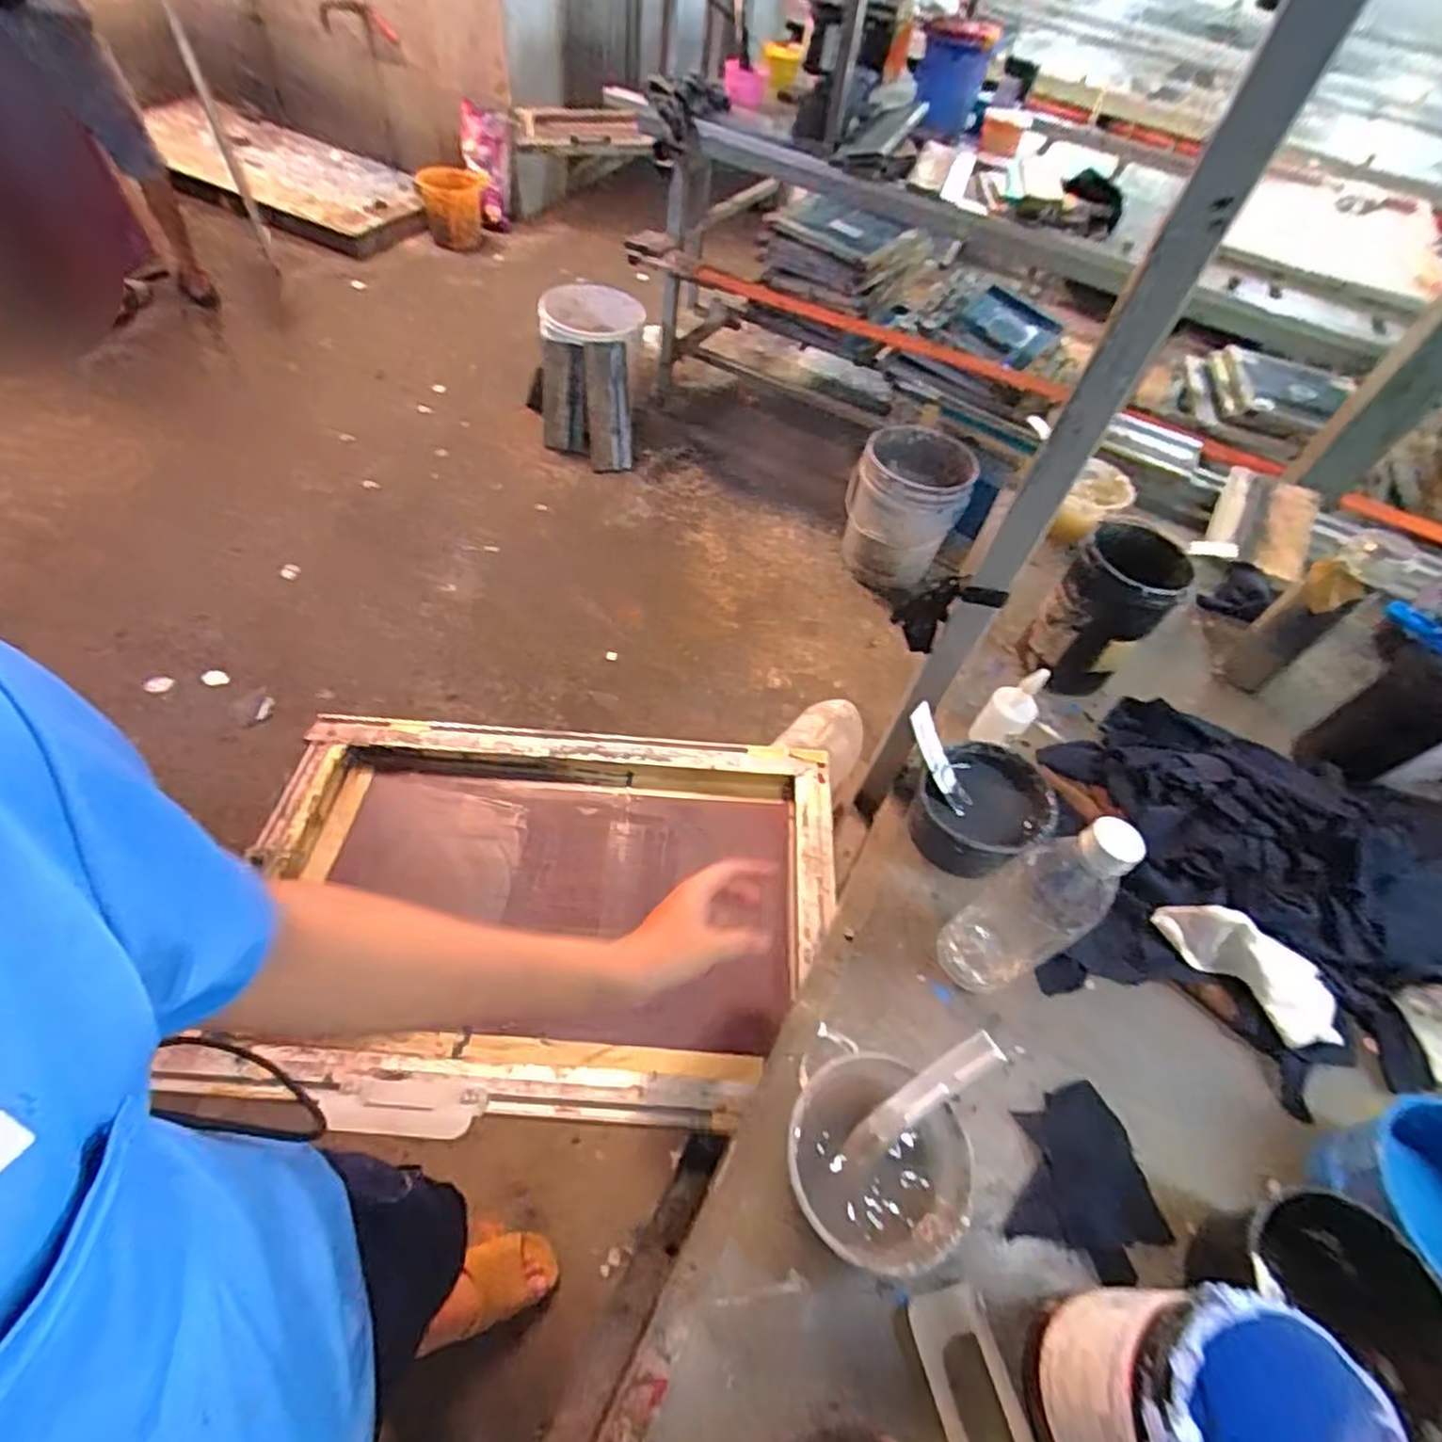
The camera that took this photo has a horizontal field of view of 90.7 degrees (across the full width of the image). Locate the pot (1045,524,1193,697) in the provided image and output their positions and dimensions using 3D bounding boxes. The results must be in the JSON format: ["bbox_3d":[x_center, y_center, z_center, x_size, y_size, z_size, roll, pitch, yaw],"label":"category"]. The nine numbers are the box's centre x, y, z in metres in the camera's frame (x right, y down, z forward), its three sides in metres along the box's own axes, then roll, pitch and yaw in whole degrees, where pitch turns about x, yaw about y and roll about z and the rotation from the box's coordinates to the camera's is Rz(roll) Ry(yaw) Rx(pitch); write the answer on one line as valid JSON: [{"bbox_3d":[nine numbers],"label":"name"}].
[{"bbox_3d":[0.400,-0.112,0.747,0.096,0.155,0.104,5,53,-6],"label":"pot"}]

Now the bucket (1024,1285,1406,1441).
[{"bbox_3d":[0.247,0.368,0.375,0.114,0.159,0.105,5,53,-6],"label":"bucket"}]

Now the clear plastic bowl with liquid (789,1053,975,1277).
[{"bbox_3d":[0.099,0.292,0.470,0.111,0.057,0.110,5,53,-6],"label":"clear plastic bowl with liquid"}]

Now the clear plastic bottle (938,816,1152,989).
[{"bbox_3d":[0.222,0.139,0.516,0.057,0.212,0.063,-30,63,-28],"label":"clear plastic bottle"}]

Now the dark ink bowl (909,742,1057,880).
[{"bbox_3d":[0.234,0.080,0.643,0.114,0.062,0.105,5,53,-6],"label":"dark ink bowl"}]

